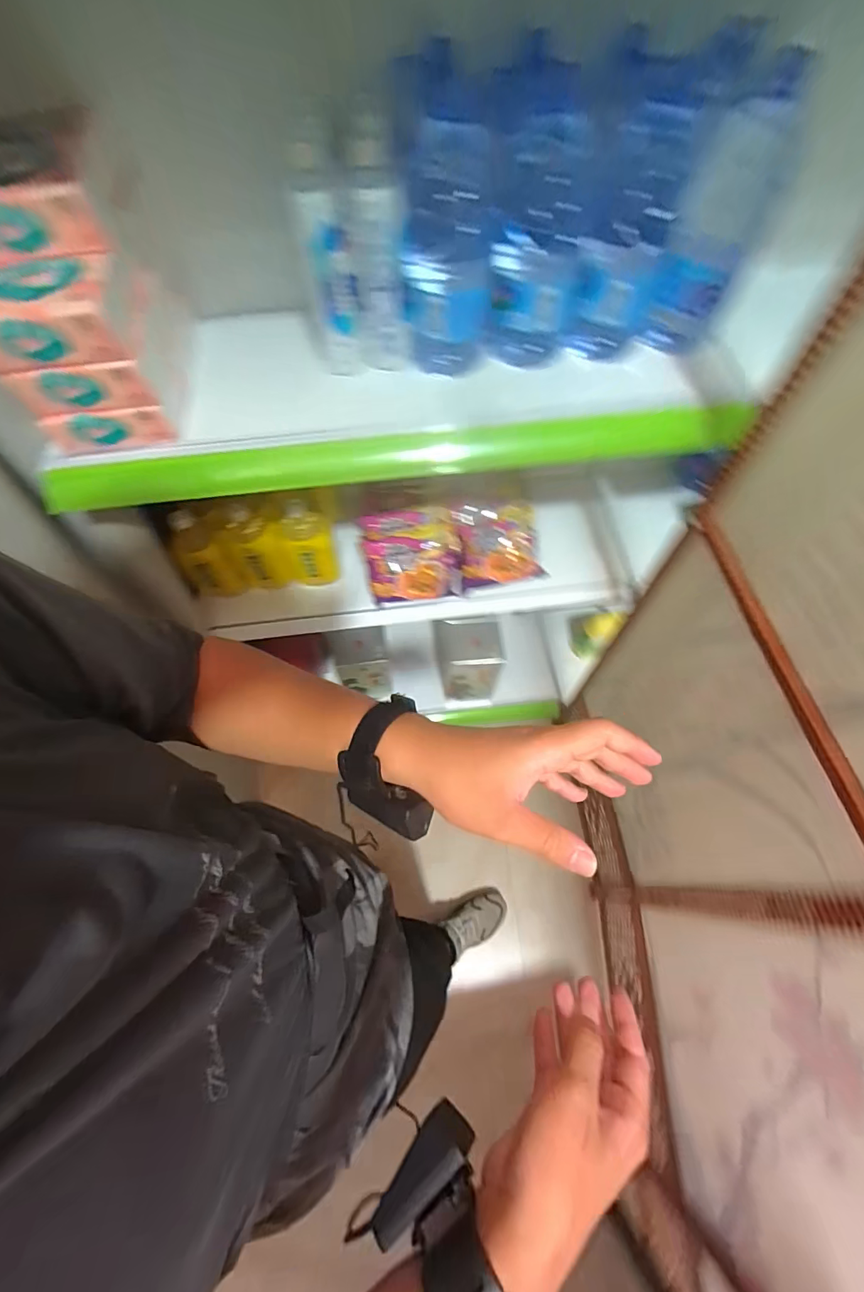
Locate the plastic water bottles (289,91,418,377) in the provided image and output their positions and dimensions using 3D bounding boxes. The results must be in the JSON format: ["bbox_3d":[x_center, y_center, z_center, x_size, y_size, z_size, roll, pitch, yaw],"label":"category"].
[{"bbox_3d":[-0.093,-0.453,0.542,0.114,0.229,0.111,-12,64,-6],"label":"plastic water bottles"}]

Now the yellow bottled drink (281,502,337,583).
[{"bbox_3d":[-0.236,-0.189,0.880,0.093,0.159,0.082,-16,64,-8],"label":"yellow bottled drink"}]

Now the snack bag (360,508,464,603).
[{"bbox_3d":[-0.038,-0.184,0.916,0.180,0.101,0.156,-9,64,-5],"label":"snack bag"}]

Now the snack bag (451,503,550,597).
[{"bbox_3d":[0.124,-0.208,0.930,0.173,0.106,0.155,-6,63,-3],"label":"snack bag"}]

